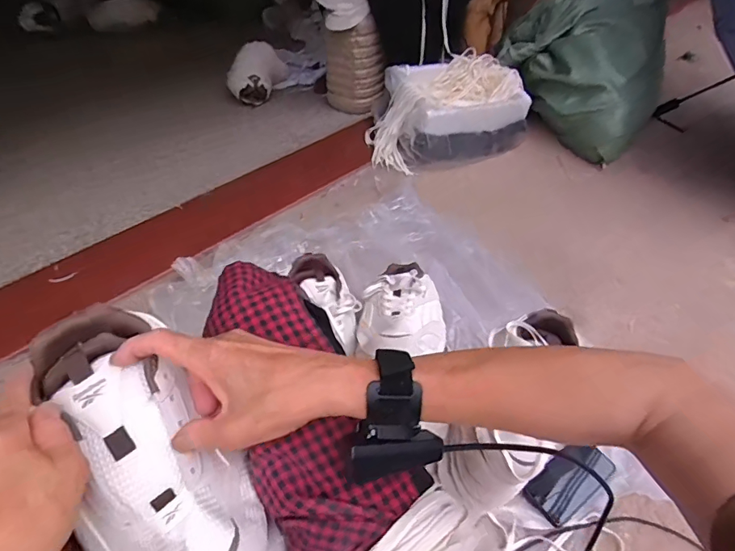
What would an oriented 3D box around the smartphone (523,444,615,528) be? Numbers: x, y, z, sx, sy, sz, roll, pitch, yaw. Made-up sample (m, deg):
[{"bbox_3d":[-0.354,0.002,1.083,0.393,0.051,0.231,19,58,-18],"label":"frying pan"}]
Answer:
[{"bbox_3d":[0.322,0.326,0.723,0.132,0.006,0.073,-44,70,0],"label":"smartphone"}]

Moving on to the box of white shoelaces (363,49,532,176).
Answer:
[{"bbox_3d":[0.223,-0.468,1.308,0.432,0.193,0.250,-17,45,-15],"label":"box of white shoelaces"}]

